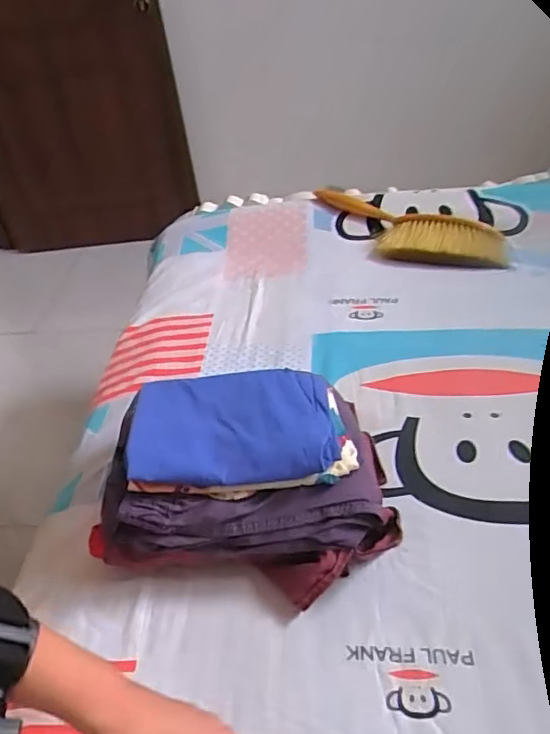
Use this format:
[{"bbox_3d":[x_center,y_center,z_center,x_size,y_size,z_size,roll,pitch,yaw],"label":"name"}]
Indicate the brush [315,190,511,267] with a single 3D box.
[{"bbox_3d":[0.250,-0.265,1.097,0.375,0.061,0.131,9,41,22],"label":"brush"}]

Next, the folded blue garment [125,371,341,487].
[{"bbox_3d":[-0.044,0.063,0.613,0.209,0.039,0.142,-8,39,0],"label":"folded blue garment"}]

